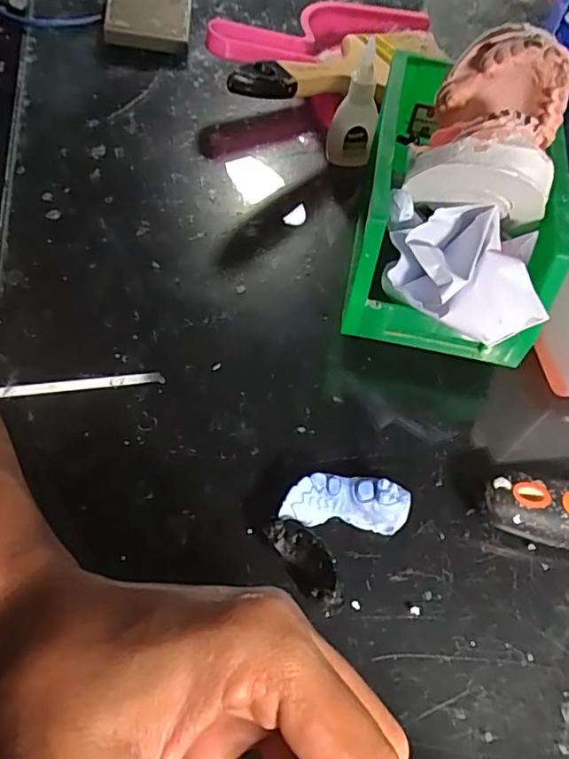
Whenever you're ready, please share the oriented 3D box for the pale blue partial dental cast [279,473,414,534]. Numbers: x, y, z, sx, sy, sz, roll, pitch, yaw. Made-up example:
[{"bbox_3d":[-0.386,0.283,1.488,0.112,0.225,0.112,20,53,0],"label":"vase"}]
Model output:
[{"bbox_3d":[0.030,0.061,0.283,0.060,0.022,0.022,7,59,-1],"label":"pale blue partial dental cast"}]

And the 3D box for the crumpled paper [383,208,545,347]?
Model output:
[{"bbox_3d":[0.094,-0.053,0.296,0.059,0.039,0.081,-30,66,-20],"label":"crumpled paper"}]

